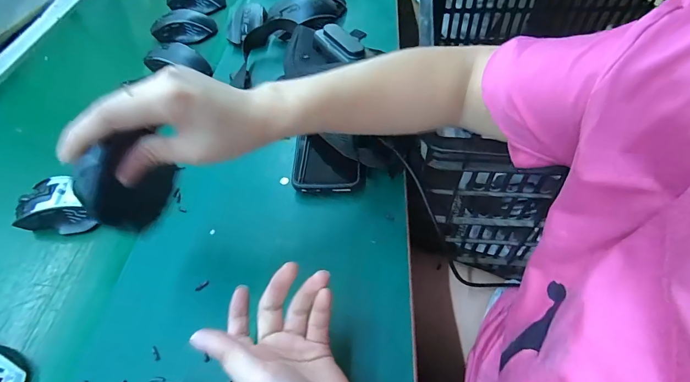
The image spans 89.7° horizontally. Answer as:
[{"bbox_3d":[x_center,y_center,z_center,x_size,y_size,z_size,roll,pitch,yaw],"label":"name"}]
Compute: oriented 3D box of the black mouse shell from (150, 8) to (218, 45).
[{"bbox_3d":[-0.297,-0.298,0.632,0.113,0.032,0.051,-15,54,-6],"label":"black mouse shell"}]

